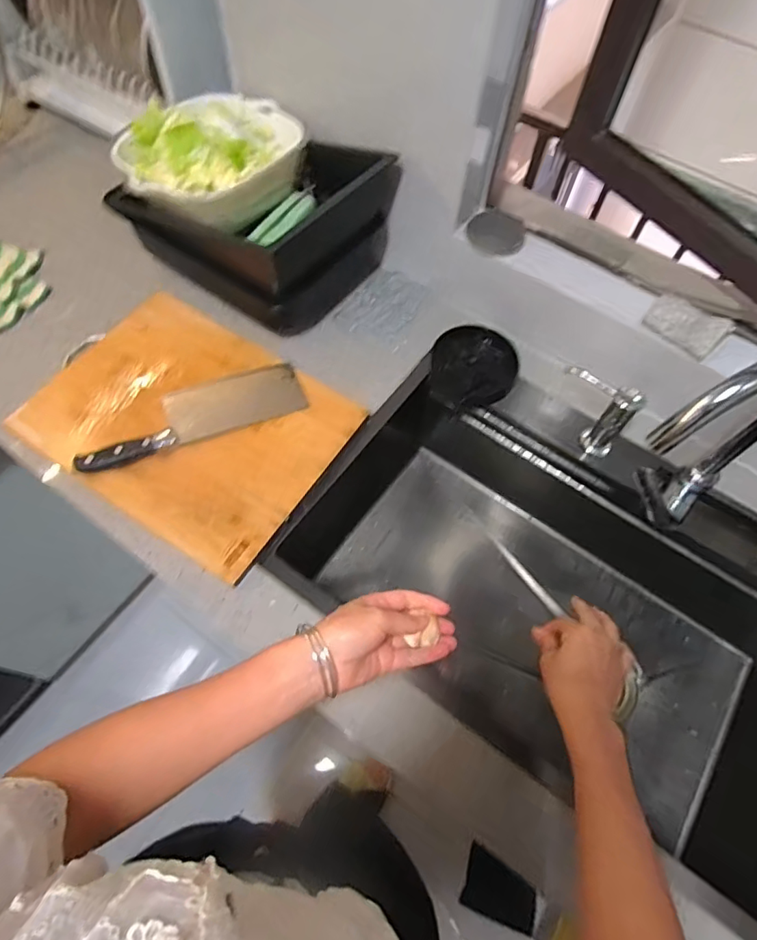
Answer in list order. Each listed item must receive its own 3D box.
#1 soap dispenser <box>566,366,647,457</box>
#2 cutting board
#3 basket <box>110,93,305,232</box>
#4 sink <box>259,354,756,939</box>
[{"bbox_3d":[0.283,-0.081,0.706,0.098,0.124,0.038,39,66,16],"label":"soap dispenser"},{"bbox_3d":[-0.237,-0.066,0.708,0.369,0.024,0.285,33,65,7],"label":"cutting board"},{"bbox_3d":[-0.224,-0.422,0.718,0.242,0.080,0.206,-10,63,-9],"label":"basket"},{"bbox_3d":[0.240,0.169,0.757,0.699,0.238,0.433,35,65,14],"label":"sink"}]

